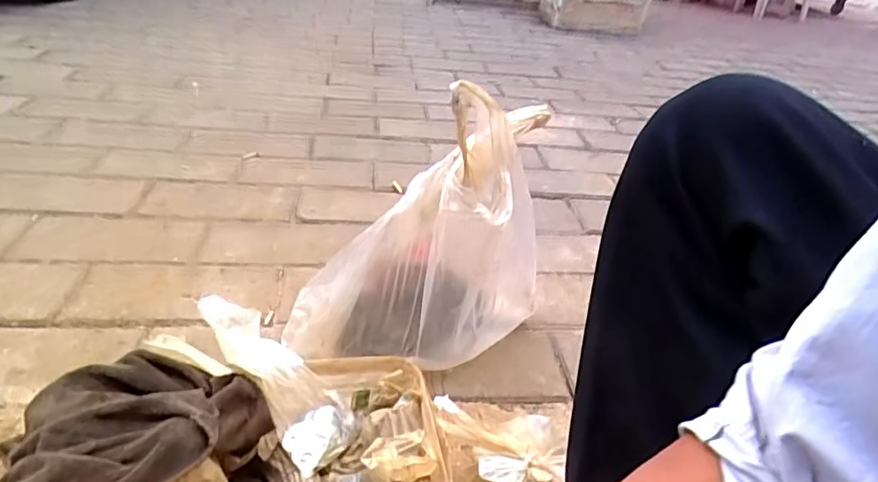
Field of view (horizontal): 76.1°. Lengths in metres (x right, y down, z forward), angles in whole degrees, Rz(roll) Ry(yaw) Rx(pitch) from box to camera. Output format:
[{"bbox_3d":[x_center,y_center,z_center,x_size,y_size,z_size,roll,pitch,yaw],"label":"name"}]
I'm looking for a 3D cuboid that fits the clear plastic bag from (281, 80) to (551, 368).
[{"bbox_3d":[-0.009,-0.005,0.706,0.339,0.384,0.128,-8,34,-21],"label":"clear plastic bag"}]

